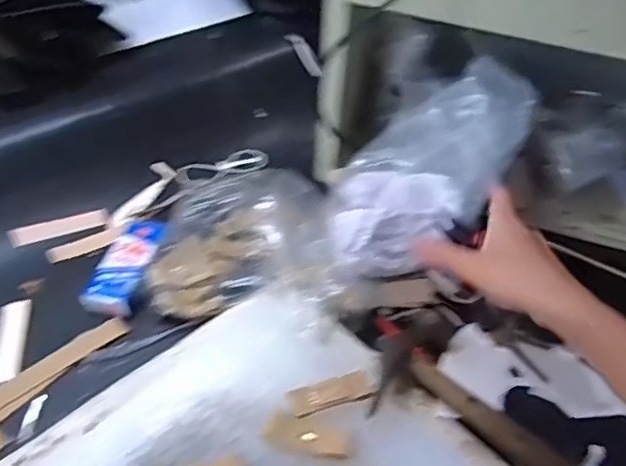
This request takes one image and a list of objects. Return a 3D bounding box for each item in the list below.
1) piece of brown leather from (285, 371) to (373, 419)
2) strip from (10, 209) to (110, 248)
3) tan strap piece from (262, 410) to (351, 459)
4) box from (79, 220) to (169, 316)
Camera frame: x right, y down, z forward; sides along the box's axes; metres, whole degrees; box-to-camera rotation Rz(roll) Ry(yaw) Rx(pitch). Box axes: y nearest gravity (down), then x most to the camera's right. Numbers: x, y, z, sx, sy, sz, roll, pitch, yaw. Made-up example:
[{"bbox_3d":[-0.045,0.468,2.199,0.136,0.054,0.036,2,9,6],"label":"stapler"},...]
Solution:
[{"bbox_3d":[0.014,0.116,0.415,0.062,0.004,0.023,-13,47,-17],"label":"piece of brown leather"},{"bbox_3d":[-0.263,-0.006,0.595,0.095,0.004,0.019,-16,76,-22],"label":"strip"},{"bbox_3d":[-0.004,0.139,0.390,0.058,0.004,0.023,17,46,13],"label":"tan strap piece"},{"bbox_3d":[-0.177,0.028,0.546,0.051,0.019,0.109,10,45,6],"label":"box"}]

